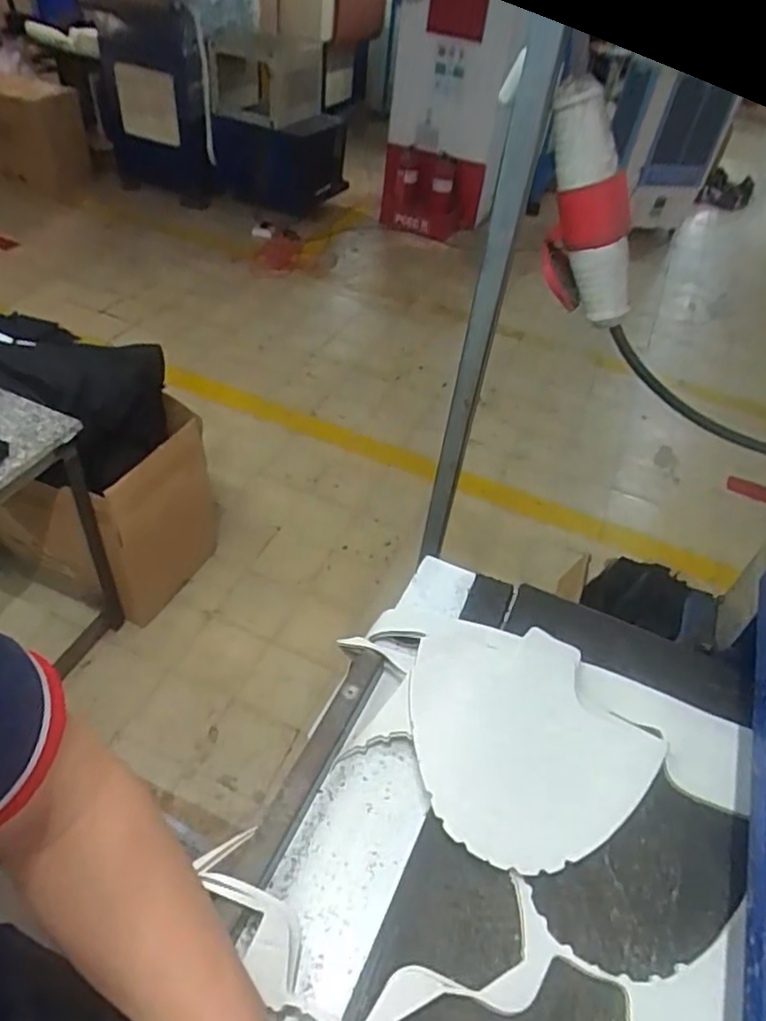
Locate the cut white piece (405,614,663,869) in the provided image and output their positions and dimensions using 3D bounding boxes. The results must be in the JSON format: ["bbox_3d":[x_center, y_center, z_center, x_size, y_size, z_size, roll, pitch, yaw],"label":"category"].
[{"bbox_3d":[0.115,0.196,0.601,0.208,0.019,0.233,-21,44,-31],"label":"cut white piece"}]

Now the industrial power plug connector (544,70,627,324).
[{"bbox_3d":[0.204,-0.306,0.664,0.089,0.233,0.065,15,39,42],"label":"industrial power plug connector"}]

